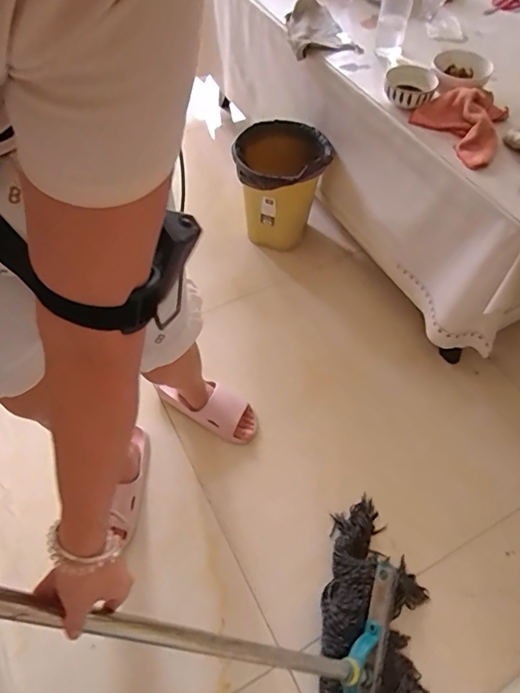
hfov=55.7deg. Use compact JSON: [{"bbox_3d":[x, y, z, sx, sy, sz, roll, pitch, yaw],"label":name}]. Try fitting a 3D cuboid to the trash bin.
[{"bbox_3d":[0.064,-0.450,1.408,0.248,0.296,0.268,-5,55,-5],"label":"trash bin"}]

